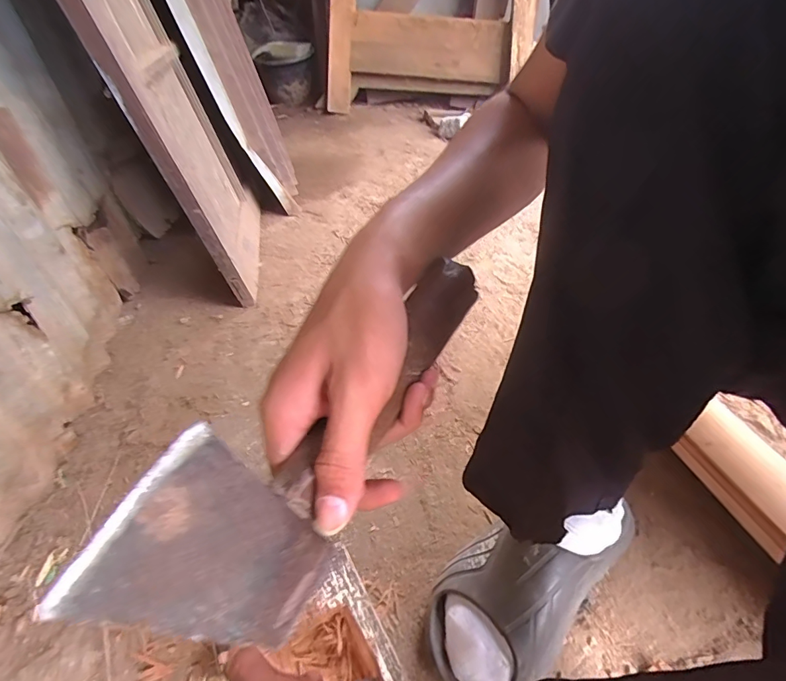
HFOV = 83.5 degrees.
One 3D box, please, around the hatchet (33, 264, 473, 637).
[{"bbox_3d":[-0.030,0.023,0.212,0.017,0.107,0.221,9,58,40],"label":"hatchet"}]

